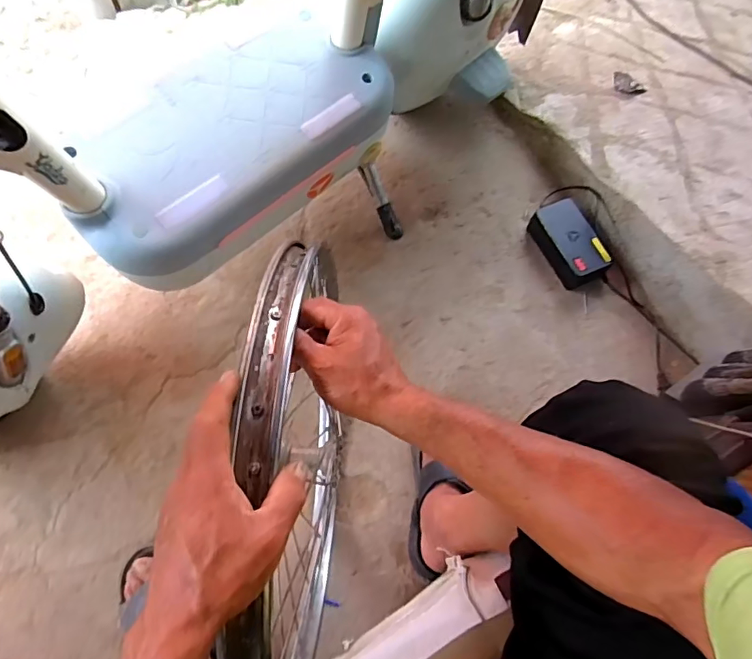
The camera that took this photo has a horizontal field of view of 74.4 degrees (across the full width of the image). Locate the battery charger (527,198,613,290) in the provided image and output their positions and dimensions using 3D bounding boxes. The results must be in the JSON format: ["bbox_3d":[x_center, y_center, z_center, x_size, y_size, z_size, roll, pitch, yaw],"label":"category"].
[{"bbox_3d":[0.387,-0.174,0.997,0.093,0.067,0.174,-22,71,-10],"label":"battery charger"}]

